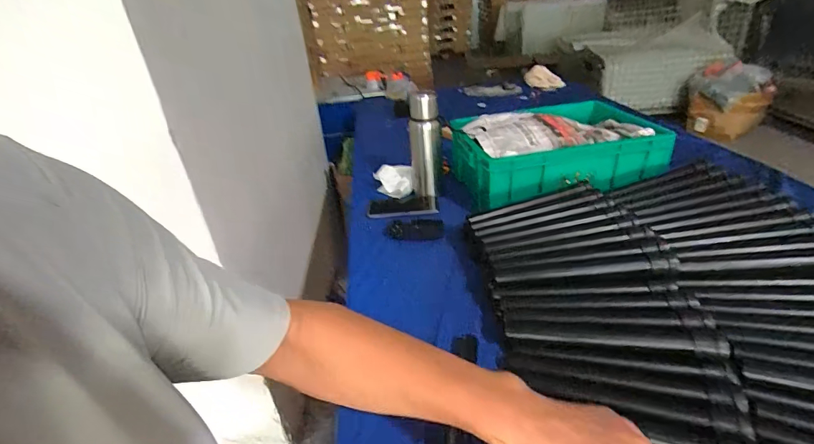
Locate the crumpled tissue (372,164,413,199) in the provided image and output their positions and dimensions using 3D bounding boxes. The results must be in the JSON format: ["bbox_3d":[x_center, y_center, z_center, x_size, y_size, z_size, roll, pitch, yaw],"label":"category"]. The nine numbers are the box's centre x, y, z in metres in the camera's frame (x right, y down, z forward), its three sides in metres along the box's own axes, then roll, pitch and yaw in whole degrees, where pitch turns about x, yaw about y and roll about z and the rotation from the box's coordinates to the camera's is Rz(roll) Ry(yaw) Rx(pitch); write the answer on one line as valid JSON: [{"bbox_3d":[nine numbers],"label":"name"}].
[{"bbox_3d":[-0.031,-0.099,1.021,0.096,0.056,0.090,-3,28,6],"label":"crumpled tissue"}]

